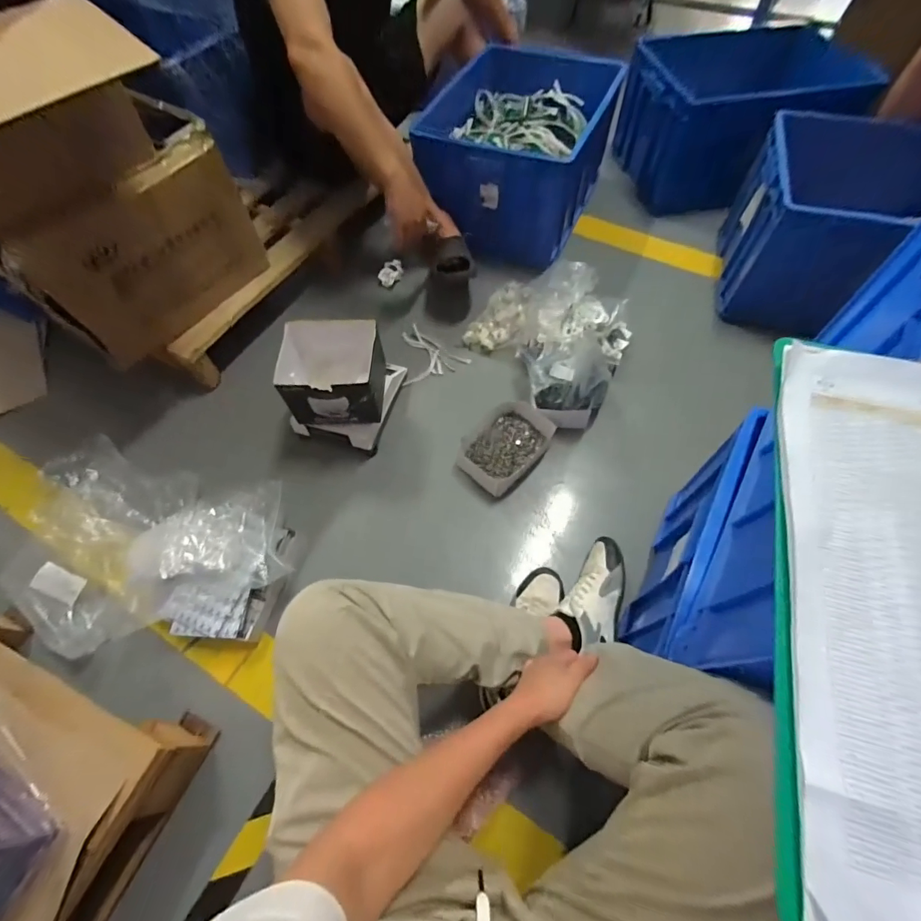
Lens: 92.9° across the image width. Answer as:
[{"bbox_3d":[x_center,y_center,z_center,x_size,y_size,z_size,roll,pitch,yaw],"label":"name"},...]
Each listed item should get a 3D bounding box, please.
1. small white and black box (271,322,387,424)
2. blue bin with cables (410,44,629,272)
[{"bbox_3d":[-0.245,-0.169,0.851,0.178,0.130,0.152,0,61,2],"label":"small white and black box"},{"bbox_3d":[0.150,-0.852,1.229,0.446,0.280,0.572,17,63,11],"label":"blue bin with cables"}]

